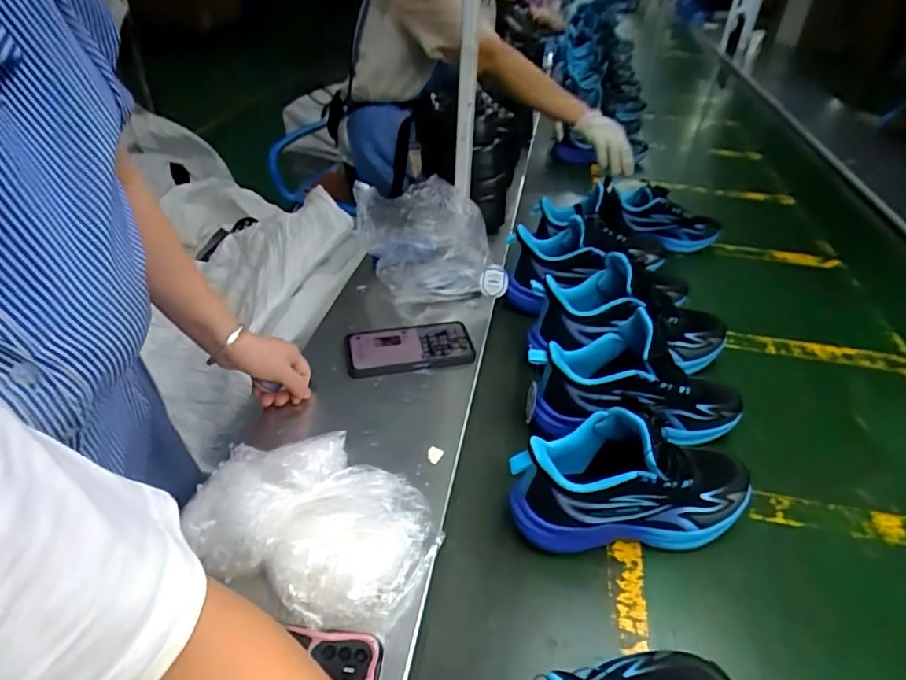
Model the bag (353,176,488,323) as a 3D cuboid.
[{"bbox_3d":[-0.036,-0.151,0.804,0.160,0.119,0.188,-14,43,-23],"label":"bag"}]

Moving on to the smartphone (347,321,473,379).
[{"bbox_3d":[-0.056,0.013,0.705,0.161,0.016,0.078,-5,40,-13],"label":"smartphone"}]

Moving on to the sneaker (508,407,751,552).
[{"bbox_3d":[0.179,0.134,0.524,0.250,0.125,0.086,1,39,-7],"label":"sneaker"}]

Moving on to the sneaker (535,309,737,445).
[{"bbox_3d":[0.213,0.047,0.627,0.254,0.134,0.082,3,39,-4],"label":"sneaker"}]

